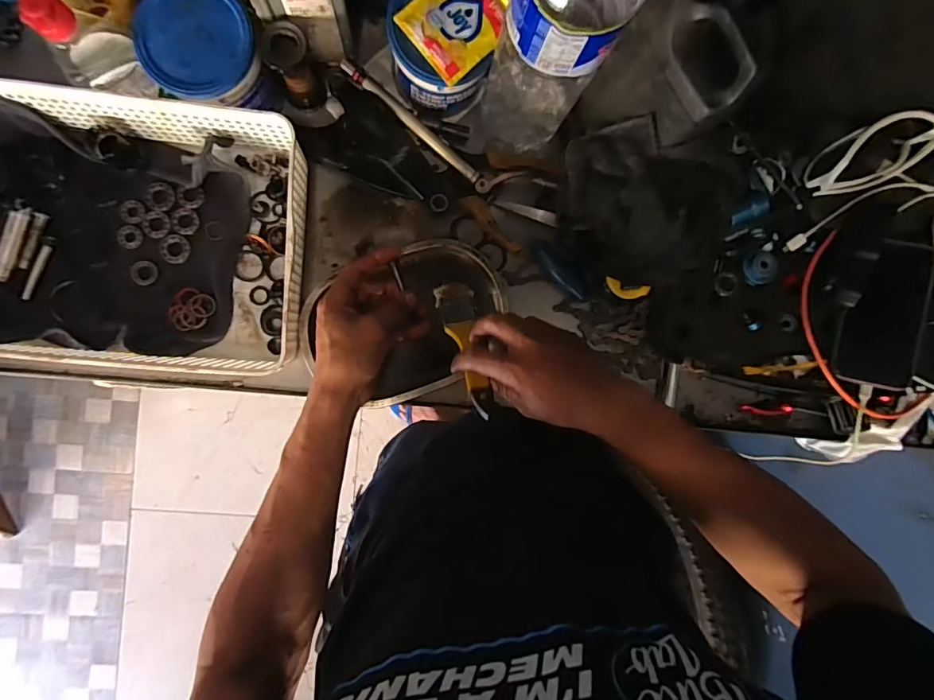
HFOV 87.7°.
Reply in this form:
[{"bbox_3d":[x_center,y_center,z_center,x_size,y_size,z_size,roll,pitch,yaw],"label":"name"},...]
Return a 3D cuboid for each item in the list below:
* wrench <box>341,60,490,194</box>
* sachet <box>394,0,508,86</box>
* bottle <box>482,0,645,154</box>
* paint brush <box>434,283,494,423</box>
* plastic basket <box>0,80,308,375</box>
[{"bbox_3d":[-0.051,-0.237,0.517,0.191,0.016,0.016,39,88,-5],"label":"wrench"},{"bbox_3d":[-0.007,-0.310,0.455,0.095,0.011,0.078,-43,95,-3],"label":"sachet"},{"bbox_3d":[0.073,-0.257,0.405,0.086,0.303,0.089,31,89,-5],"label":"bottle"},{"bbox_3d":[-0.001,-0.005,0.492,0.040,0.021,0.160,-9,51,-5],"label":"paint brush"},{"bbox_3d":[-0.333,-0.111,0.480,0.328,0.081,0.251,5,91,-5],"label":"plastic basket"}]

